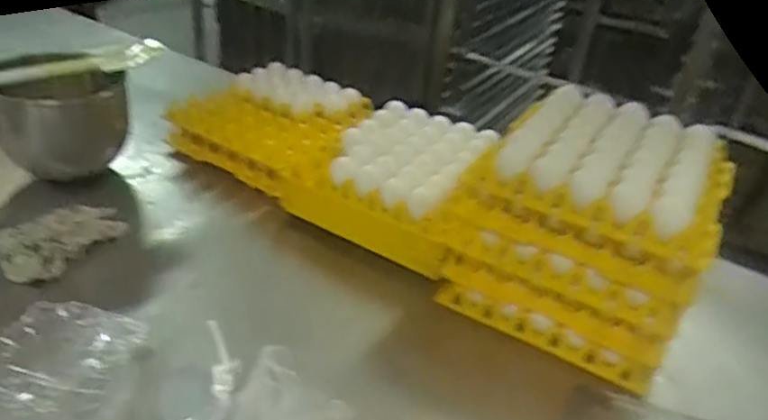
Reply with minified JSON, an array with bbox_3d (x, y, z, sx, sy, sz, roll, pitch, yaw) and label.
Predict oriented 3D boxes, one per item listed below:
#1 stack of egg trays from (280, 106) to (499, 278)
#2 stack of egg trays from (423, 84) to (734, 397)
[{"bbox_3d":[0.024,-0.050,0.998,0.286,0.121,0.282,22,35,21],"label":"stack of egg trays"},{"bbox_3d":[0.277,0.014,0.834,0.297,0.240,0.278,26,37,27],"label":"stack of egg trays"}]

